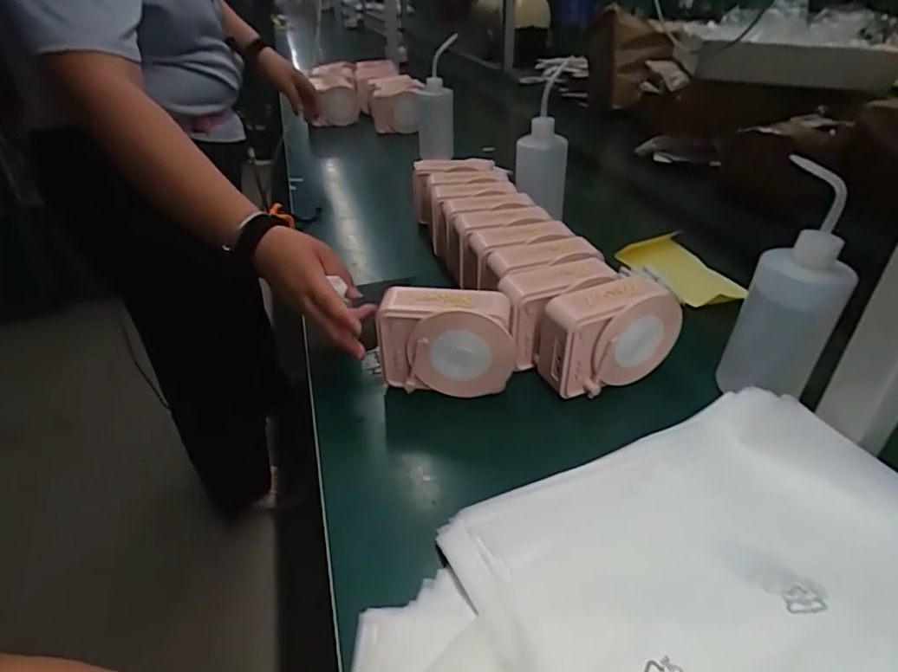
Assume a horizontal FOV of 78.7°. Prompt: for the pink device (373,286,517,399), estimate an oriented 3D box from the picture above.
[{"bbox_3d":[-0.003,0.006,0.555,0.131,0.097,0.048,0,34,3],"label":"pink device"}]

